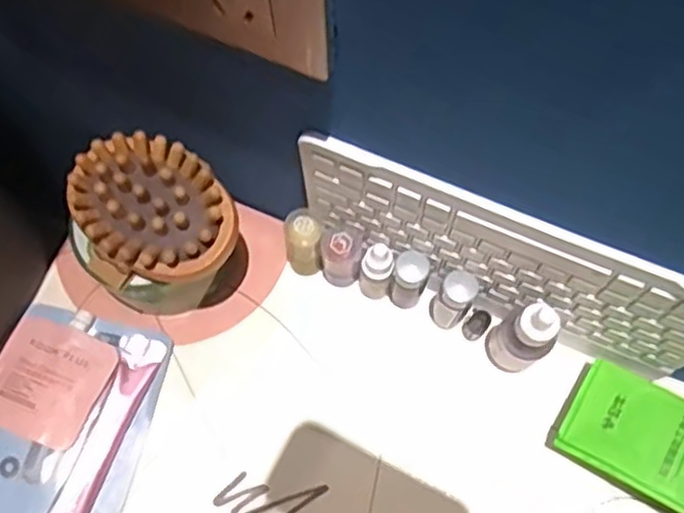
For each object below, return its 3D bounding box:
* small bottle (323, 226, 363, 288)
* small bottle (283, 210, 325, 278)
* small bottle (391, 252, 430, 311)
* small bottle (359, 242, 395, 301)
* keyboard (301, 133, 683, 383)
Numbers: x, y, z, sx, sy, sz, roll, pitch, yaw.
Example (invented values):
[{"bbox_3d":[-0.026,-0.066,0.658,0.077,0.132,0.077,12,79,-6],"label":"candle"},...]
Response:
[{"bbox_3d":[0.000,0.001,0.459,0.024,0.057,0.024,0,71,1],"label":"small bottle"},{"bbox_3d":[-0.024,-0.008,0.468,0.024,0.056,0.030,-7,71,-1],"label":"small bottle"},{"bbox_3d":[0.043,0.017,0.453,0.020,0.066,0.021,15,72,6],"label":"small bottle"},{"bbox_3d":[0.022,0.011,0.456,0.021,0.063,0.019,2,71,2],"label":"small bottle"},{"bbox_3d":[0.093,0.011,0.411,0.241,0.150,0.020,22,73,8],"label":"keyboard"}]

